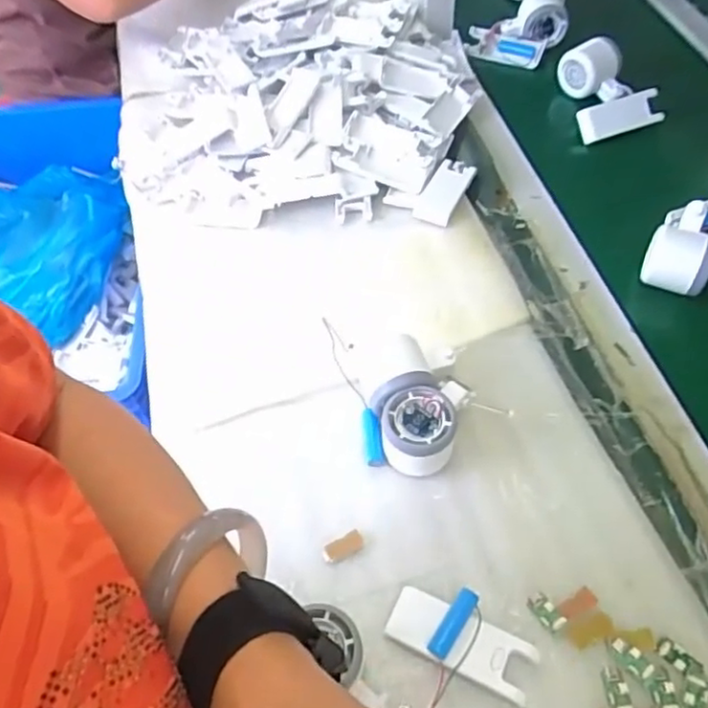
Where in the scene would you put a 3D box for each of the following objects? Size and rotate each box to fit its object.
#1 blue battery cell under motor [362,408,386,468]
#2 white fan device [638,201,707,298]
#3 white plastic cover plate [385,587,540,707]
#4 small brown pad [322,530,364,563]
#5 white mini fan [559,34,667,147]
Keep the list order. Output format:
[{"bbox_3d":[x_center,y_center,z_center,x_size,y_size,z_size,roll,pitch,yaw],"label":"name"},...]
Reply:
[{"bbox_3d":[0.016,0.069,0.549,0.014,0.015,0.051,-7,55,-3],"label":"blue battery cell under motor"},{"bbox_3d":[0.351,-0.133,0.656,0.061,0.062,0.164,31,62,21],"label":"white fan device"},{"bbox_3d":[0.075,0.201,0.459,0.101,0.017,0.045,22,59,16],"label":"white plastic cover plate"},{"bbox_3d":[-0.008,0.150,0.506,0.032,0.004,0.015,-27,59,-16],"label":"small brown pad"},{"bbox_3d":[0.321,-0.333,0.824,0.102,0.059,0.122,-3,55,0],"label":"white mini fan"}]

